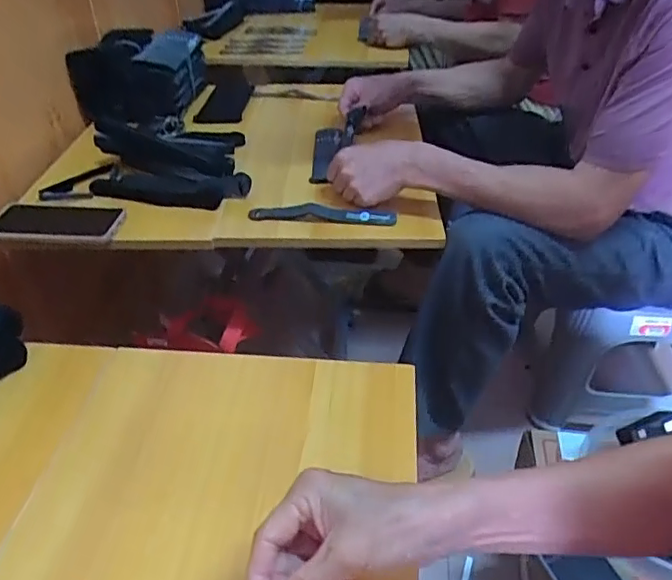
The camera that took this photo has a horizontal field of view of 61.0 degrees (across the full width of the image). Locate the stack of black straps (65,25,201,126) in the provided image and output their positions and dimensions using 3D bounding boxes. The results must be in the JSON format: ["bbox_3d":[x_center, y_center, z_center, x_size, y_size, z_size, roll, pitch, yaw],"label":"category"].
[{"bbox_3d":[-0.362,-0.404,1.053,0.188,0.109,0.214,5,38,6],"label":"stack of black straps"}]

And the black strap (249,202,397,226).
[{"bbox_3d":[-0.017,-0.103,0.758,0.192,0.023,0.019,3,38,4],"label":"black strap"}]

